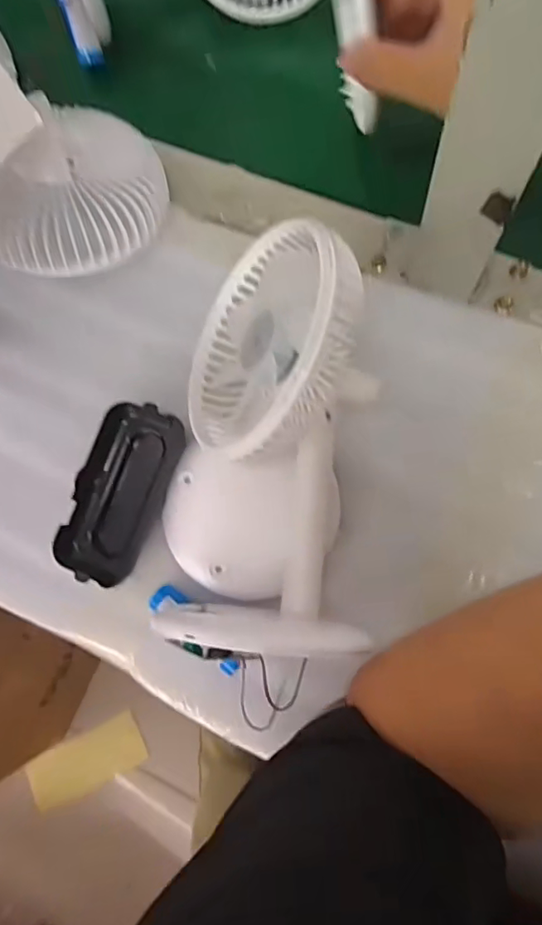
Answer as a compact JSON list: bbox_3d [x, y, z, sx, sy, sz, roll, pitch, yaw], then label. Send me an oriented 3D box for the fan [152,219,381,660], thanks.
[{"bbox_3d":[-0.004,-0.017,0.289,0.116,0.102,0.212,7,87,7],"label":"fan"}]

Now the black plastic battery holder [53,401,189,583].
[{"bbox_3d":[-0.093,0.018,0.341,0.052,0.024,0.107,23,89,8],"label":"black plastic battery holder"}]

